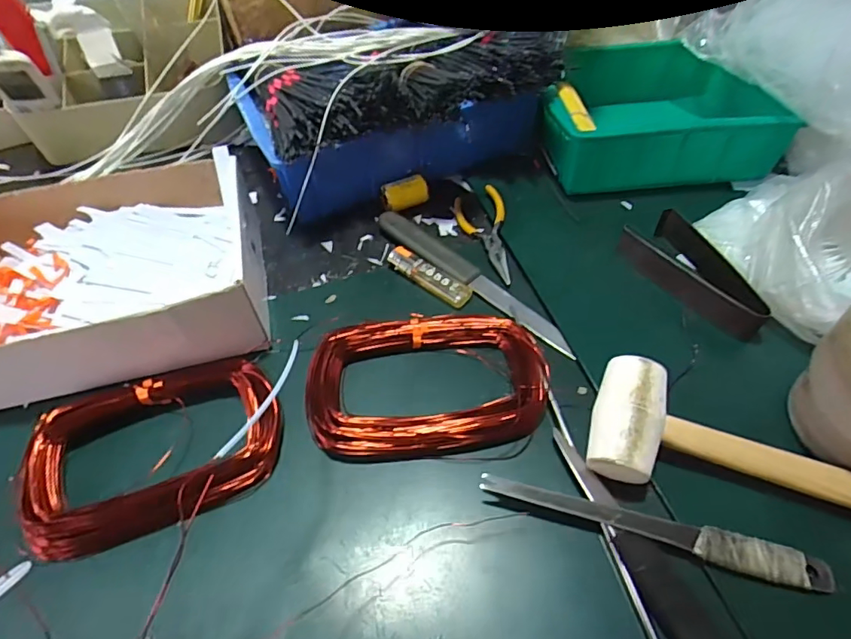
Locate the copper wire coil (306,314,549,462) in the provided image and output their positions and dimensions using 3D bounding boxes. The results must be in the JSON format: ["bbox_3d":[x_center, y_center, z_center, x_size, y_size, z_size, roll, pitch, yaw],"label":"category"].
[{"bbox_3d":[0.001,0.046,0.398,0.179,0.025,0.108,-4,53,-1],"label":"copper wire coil"}]

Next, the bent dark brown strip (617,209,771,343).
[{"bbox_3d":[0.231,-0.037,0.452,0.072,0.033,0.134,-21,56,-14],"label":"bent dark brown strip"}]

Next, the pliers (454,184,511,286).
[{"bbox_3d":[0.055,-0.085,0.504,0.047,0.012,0.123,-1,53,1],"label":"pliers"}]

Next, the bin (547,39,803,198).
[{"bbox_3d":[0.240,-0.229,0.564,0.238,0.073,0.169,-5,53,-2],"label":"bin"}]

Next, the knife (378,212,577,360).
[{"bbox_3d":[0.039,-0.039,0.473,0.227,0.009,0.026,37,62,25],"label":"knife"}]

